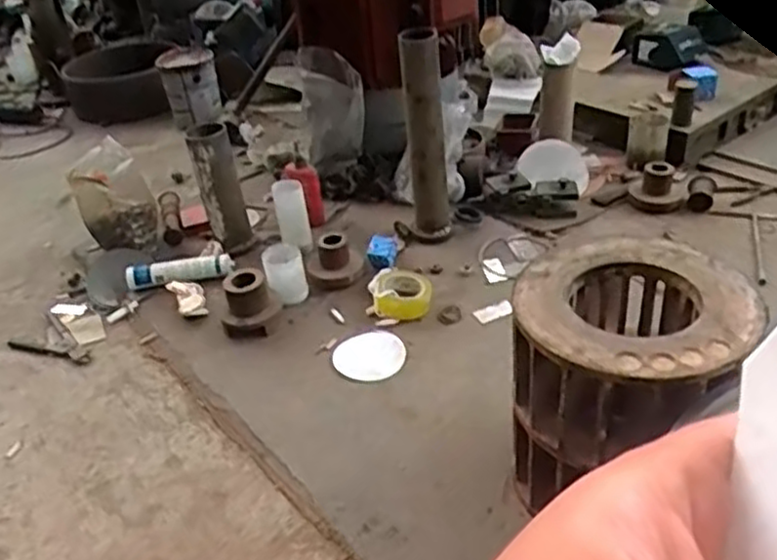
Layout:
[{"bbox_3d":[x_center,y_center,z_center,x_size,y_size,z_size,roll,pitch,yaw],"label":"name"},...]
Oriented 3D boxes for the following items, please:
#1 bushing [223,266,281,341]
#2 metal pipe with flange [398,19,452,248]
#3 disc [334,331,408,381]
[{"bbox_3d":[-0.251,0.041,1.364,0.095,0.099,0.095,-4,34,2],"label":"bushing"},{"bbox_3d":[0.074,-0.267,1.473,0.082,0.420,0.078,0,34,7],"label":"metal pipe with flange"},{"bbox_3d":[-0.034,0.133,1.311,0.123,0.015,0.101,-11,34,-8],"label":"disc"}]

